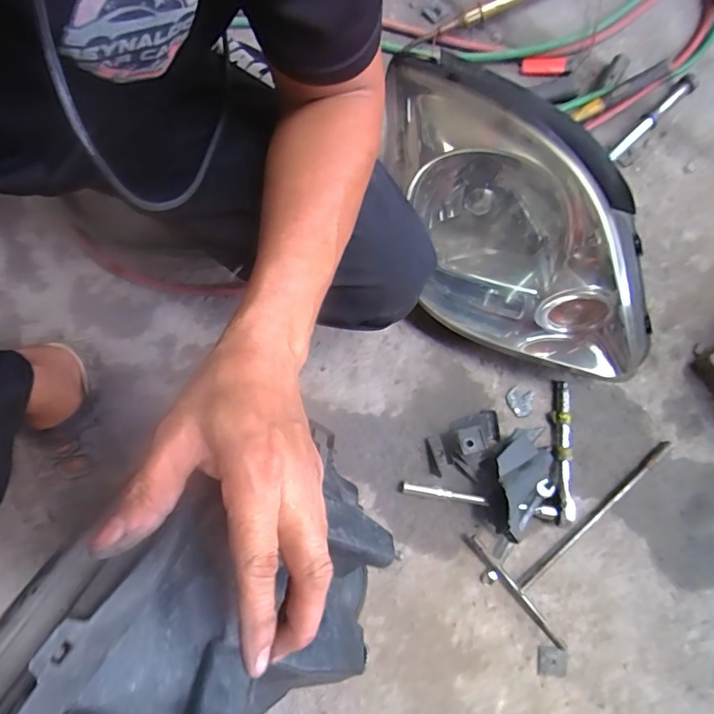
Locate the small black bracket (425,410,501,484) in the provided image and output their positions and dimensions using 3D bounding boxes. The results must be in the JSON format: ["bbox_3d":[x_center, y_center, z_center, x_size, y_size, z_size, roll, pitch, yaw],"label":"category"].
[{"bbox_3d":[0.149,0.122,0.619,0.109,0.030,0.077,-20,78,-6],"label":"small black bracket"}]

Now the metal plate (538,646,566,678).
[{"bbox_3d":[0.248,0.388,0.591,0.035,0.004,0.034,5,76,-1],"label":"metal plate"}]

